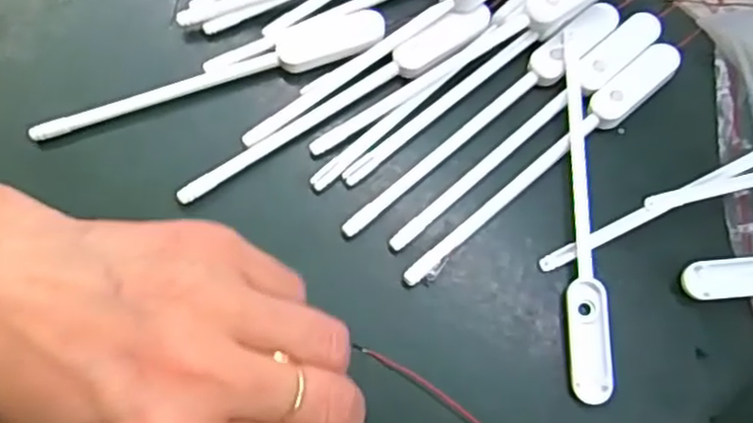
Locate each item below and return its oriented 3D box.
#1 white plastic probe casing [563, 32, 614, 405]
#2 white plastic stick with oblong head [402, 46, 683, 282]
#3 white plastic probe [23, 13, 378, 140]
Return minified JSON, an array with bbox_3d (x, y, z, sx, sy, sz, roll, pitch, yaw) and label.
[{"bbox_3d":[0.078,-0.001,0.286,0.016,0.005,0.144,-1,73,-2],"label":"white plastic probe casing"},{"bbox_3d":[0.067,-0.020,0.289,0.144,0.008,0.014,-39,78,-12],"label":"white plastic stick with oblong head"},{"bbox_3d":[-0.066,-0.054,0.295,0.143,0.007,0.017,-18,74,-7],"label":"white plastic probe"}]

